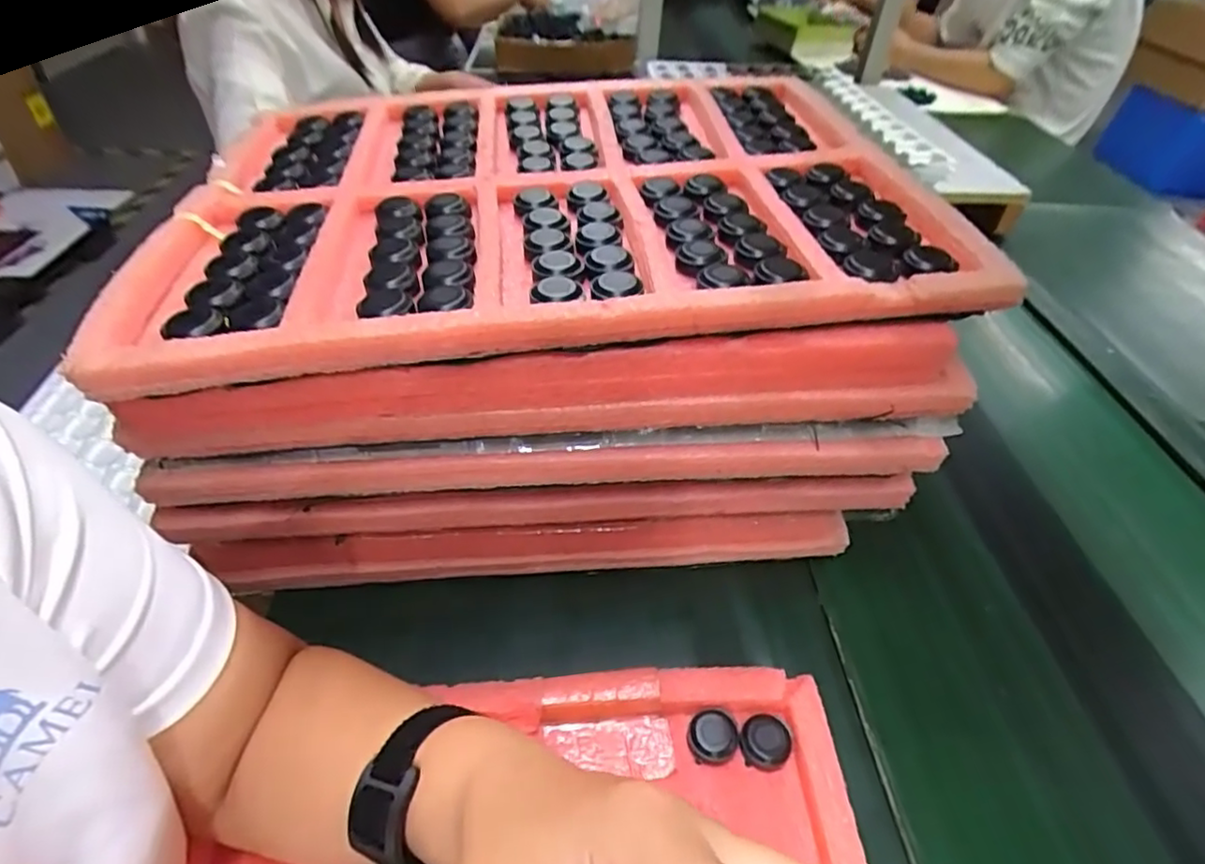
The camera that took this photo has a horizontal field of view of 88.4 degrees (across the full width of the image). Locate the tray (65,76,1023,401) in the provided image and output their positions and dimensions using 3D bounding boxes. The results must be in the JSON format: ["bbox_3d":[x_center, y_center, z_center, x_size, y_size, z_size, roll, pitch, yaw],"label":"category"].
[{"bbox_3d":[-0.042,-0.178,0.452,0.500,0.047,0.388,-4,45,-8],"label":"tray"}]

